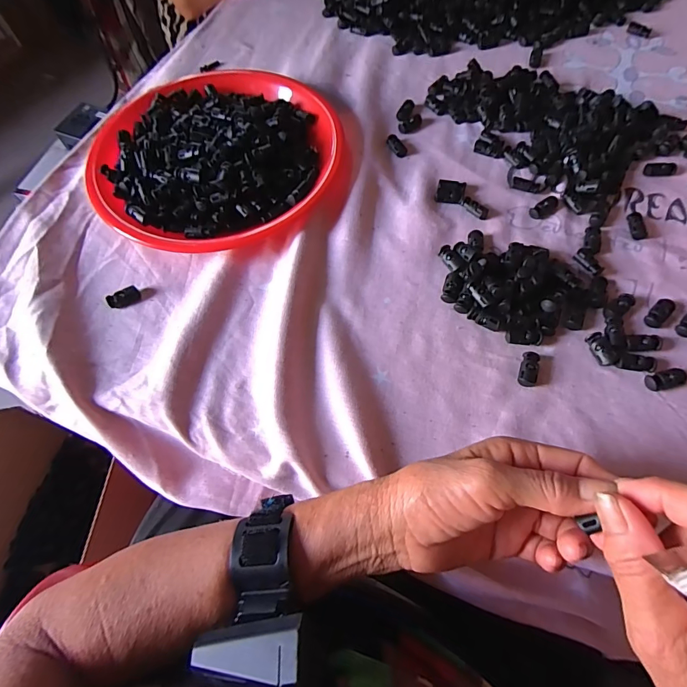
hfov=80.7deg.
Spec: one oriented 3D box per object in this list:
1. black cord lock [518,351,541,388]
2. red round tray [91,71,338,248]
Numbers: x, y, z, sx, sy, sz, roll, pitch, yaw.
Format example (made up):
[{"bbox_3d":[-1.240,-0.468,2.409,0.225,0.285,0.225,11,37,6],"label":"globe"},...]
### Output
[{"bbox_3d":[0.149,0.020,0.323,0.014,0.008,0.029,18,69,11],"label":"black cord lock"},{"bbox_3d":[-0.134,-0.207,0.430,0.248,0.037,0.248,-1,66,3],"label":"red round tray"}]

